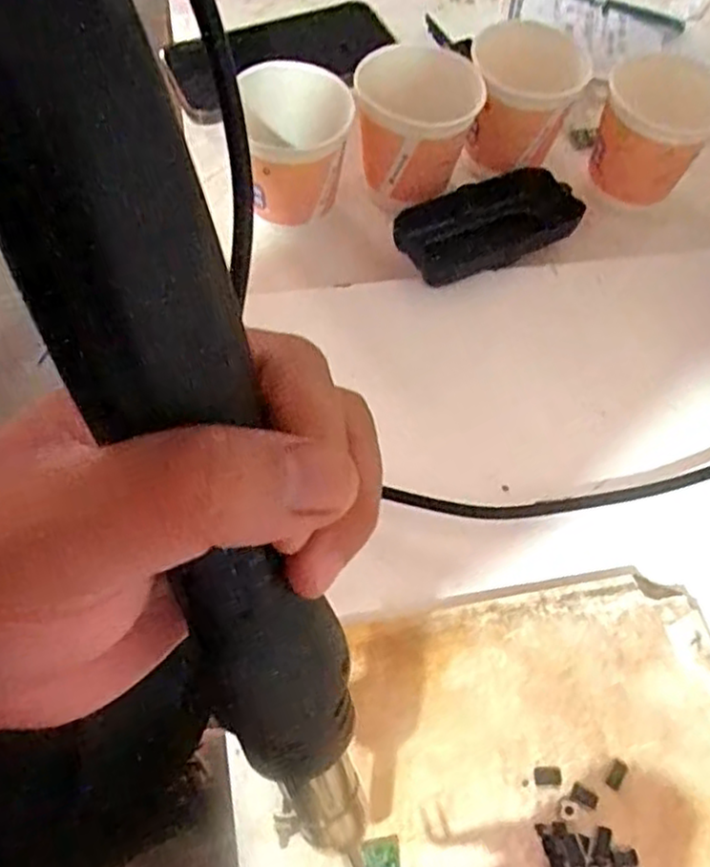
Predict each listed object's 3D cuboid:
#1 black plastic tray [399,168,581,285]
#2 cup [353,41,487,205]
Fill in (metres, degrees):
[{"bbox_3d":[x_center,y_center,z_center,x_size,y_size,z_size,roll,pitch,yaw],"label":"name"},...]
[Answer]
[{"bbox_3d":[0.078,-0.121,0.416,0.105,0.025,0.053,-18,64,-13],"label":"black plastic tray"},{"bbox_3d":[0.034,-0.181,0.417,0.072,0.071,0.065,6,61,-1],"label":"cup"}]

